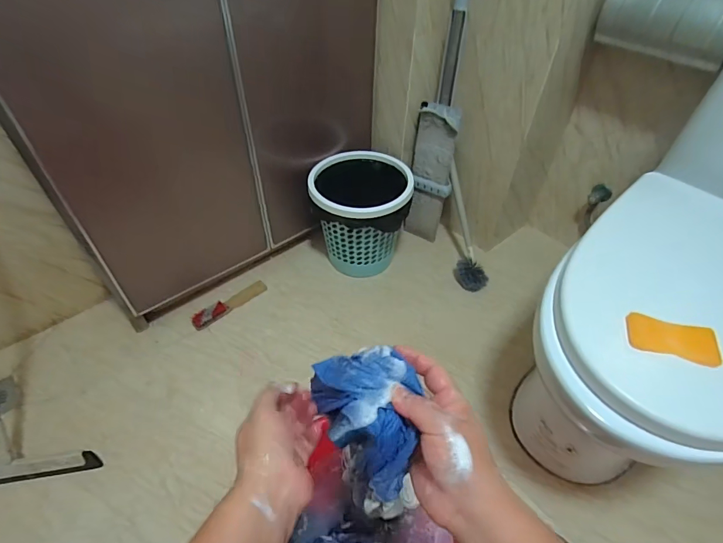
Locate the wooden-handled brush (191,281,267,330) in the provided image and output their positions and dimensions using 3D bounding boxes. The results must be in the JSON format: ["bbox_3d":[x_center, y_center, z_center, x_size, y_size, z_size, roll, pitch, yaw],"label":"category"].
[{"bbox_3d":[-0.352,0.087,1.068,0.209,0.028,0.047,-26,53,-24],"label":"wooden-handled brush"}]

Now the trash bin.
[{"bbox_3d":[-0.001,-0.150,1.099,0.255,0.264,0.220,6,47,3],"label":"trash bin"}]

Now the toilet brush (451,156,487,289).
[{"bbox_3d":[0.291,-0.120,1.096,0.078,0.076,0.347,-6,85,-5],"label":"toilet brush"}]

